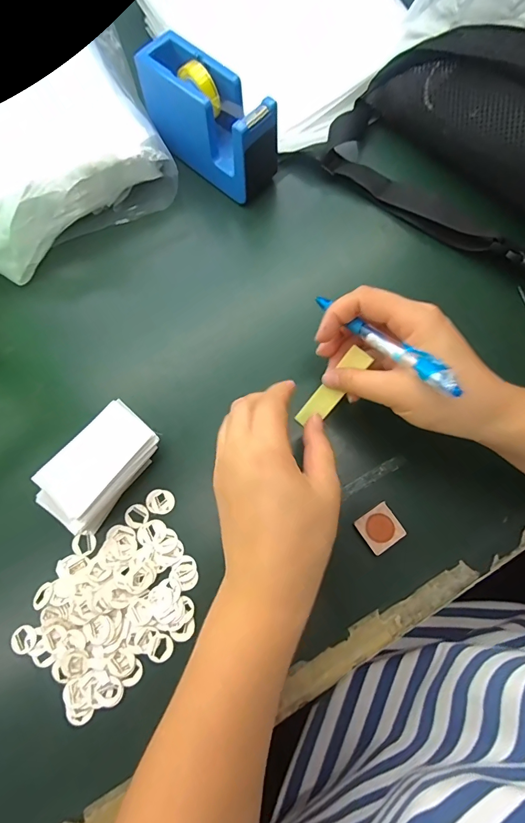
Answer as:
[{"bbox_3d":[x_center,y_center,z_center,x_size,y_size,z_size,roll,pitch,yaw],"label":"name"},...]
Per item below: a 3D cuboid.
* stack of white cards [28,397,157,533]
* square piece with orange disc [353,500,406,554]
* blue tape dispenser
[{"bbox_3d":[-0.118,0.044,0.292,0.052,0.040,0.089,40,78,9],"label":"stack of white cards"},{"bbox_3d":[0.090,0.089,0.294,0.029,0.004,0.029,-33,78,-9],"label":"square piece with orange disc"},{"bbox_3d":[-0.047,-0.262,0.356,0.130,0.079,0.047,39,78,9],"label":"blue tape dispenser"}]

